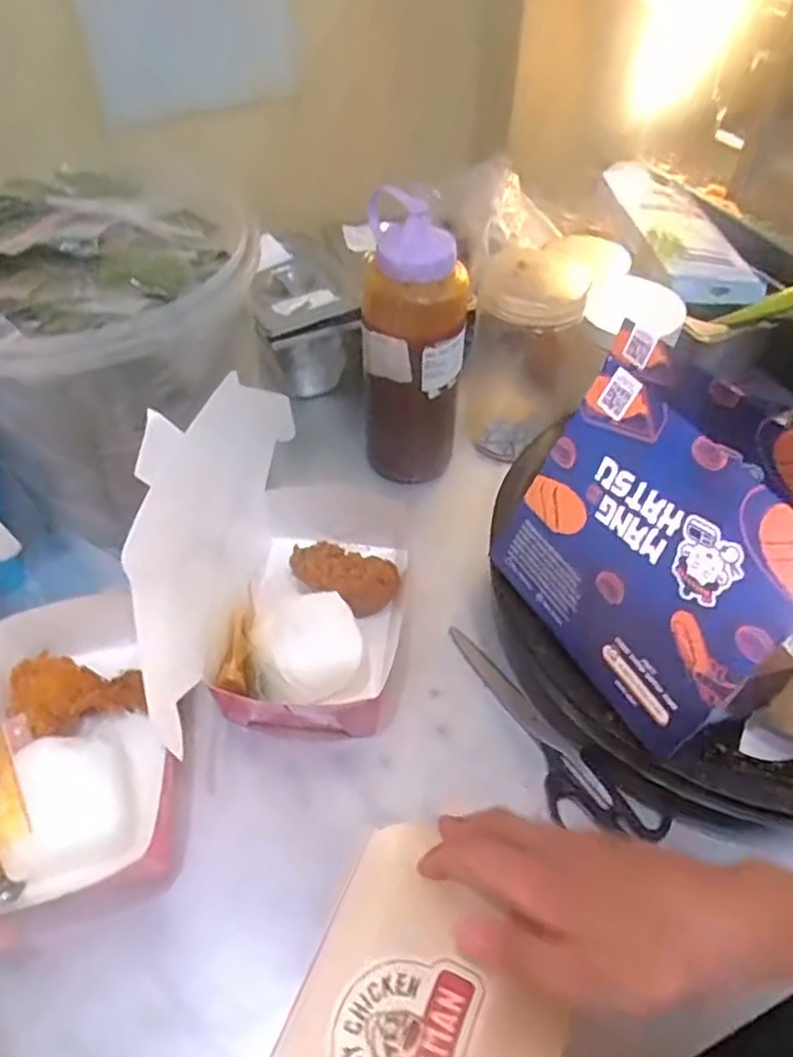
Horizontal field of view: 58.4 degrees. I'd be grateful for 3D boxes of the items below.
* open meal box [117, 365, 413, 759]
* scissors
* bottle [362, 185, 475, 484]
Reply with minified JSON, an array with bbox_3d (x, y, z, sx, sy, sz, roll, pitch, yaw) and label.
[{"bbox_3d":[-0.066,-0.002,0.497,0.141,0.212,0.220,5,50,4],"label":"open meal box"},{"bbox_3d":[0.097,0.147,0.502,0.054,0.008,0.195,-32,57,-24],"label":"scissors"},{"bbox_3d":[0.017,-0.144,0.594,0.084,0.228,0.073,14,52,12],"label":"bottle"}]

